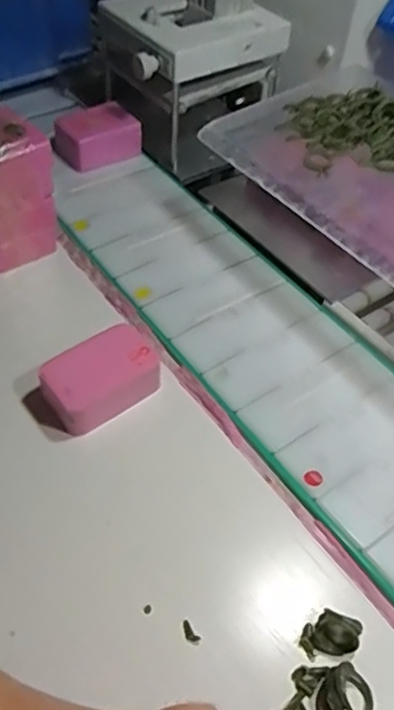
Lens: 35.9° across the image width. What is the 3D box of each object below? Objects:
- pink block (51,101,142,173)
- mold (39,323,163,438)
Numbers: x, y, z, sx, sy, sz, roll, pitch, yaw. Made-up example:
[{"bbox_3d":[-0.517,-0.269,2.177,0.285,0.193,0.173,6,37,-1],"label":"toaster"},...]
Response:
[{"bbox_3d":[-0.095,-0.205,0.575,0.076,0.034,0.050,-26,57,-24],"label":"pink block"},{"bbox_3d":[-0.063,0.016,0.400,0.073,0.033,0.048,-31,59,-27],"label":"mold"}]

